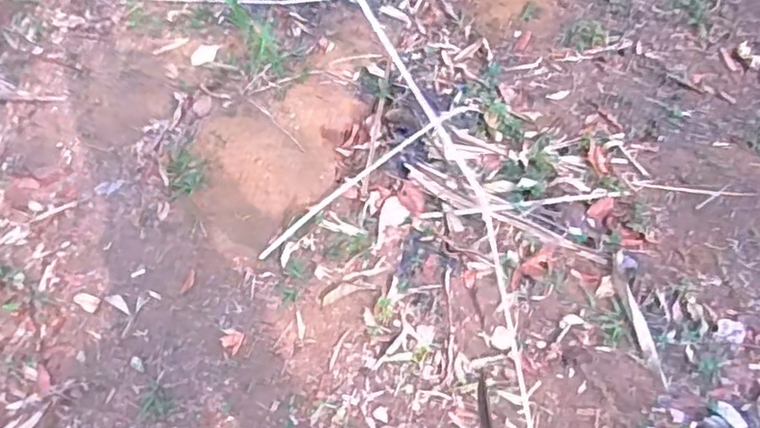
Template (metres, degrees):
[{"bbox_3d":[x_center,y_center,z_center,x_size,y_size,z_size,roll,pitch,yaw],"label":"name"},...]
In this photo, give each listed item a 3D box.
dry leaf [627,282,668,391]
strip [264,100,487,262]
[{"bbox_3d":[0.692,0.315,1.581,0.037,0.005,0.274,-3,57,-2],"label":"dry leaf"},{"bbox_3d":[-0.013,-0.141,1.845,0.866,0.034,0.057,-36,64,-21],"label":"strip"}]

